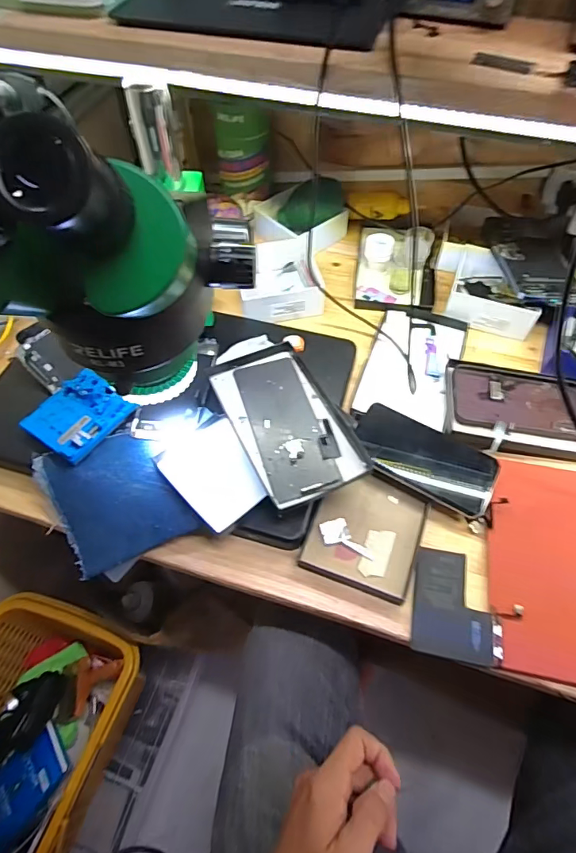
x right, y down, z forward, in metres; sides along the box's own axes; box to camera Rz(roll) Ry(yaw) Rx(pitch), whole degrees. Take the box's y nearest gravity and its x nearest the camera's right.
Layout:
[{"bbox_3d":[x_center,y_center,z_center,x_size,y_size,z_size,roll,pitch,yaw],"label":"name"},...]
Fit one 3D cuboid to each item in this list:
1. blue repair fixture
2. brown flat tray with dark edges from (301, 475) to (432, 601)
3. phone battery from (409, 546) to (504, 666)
[{"bbox_3d":[-0.216,-0.011,0.484,0.079,0.021,0.089,31,63,19],"label":"blue repair fixture"},{"bbox_3d":[0.076,0.099,0.446,0.099,0.009,0.111,18,60,12],"label":"brown flat tray with dark edges"},{"bbox_3d":[0.146,0.154,0.405,0.070,0.007,0.089,10,58,7],"label":"phone battery"}]

